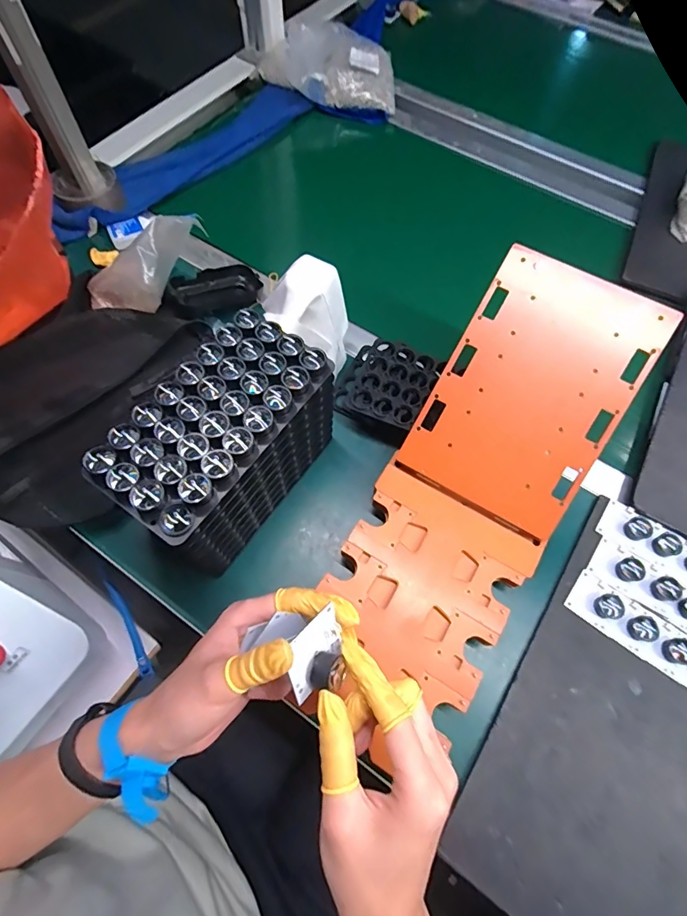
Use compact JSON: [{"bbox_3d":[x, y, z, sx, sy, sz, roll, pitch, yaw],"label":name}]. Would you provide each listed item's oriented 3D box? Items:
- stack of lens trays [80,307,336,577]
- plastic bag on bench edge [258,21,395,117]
[{"bbox_3d":[-0.102,-0.006,0.406,0.100,0.151,0.191,31,69,12],"label":"stack of lens trays"},{"bbox_3d":[-0.029,-0.701,0.783,0.249,0.050,0.178,7,66,2],"label":"plastic bag on bench edge"}]

